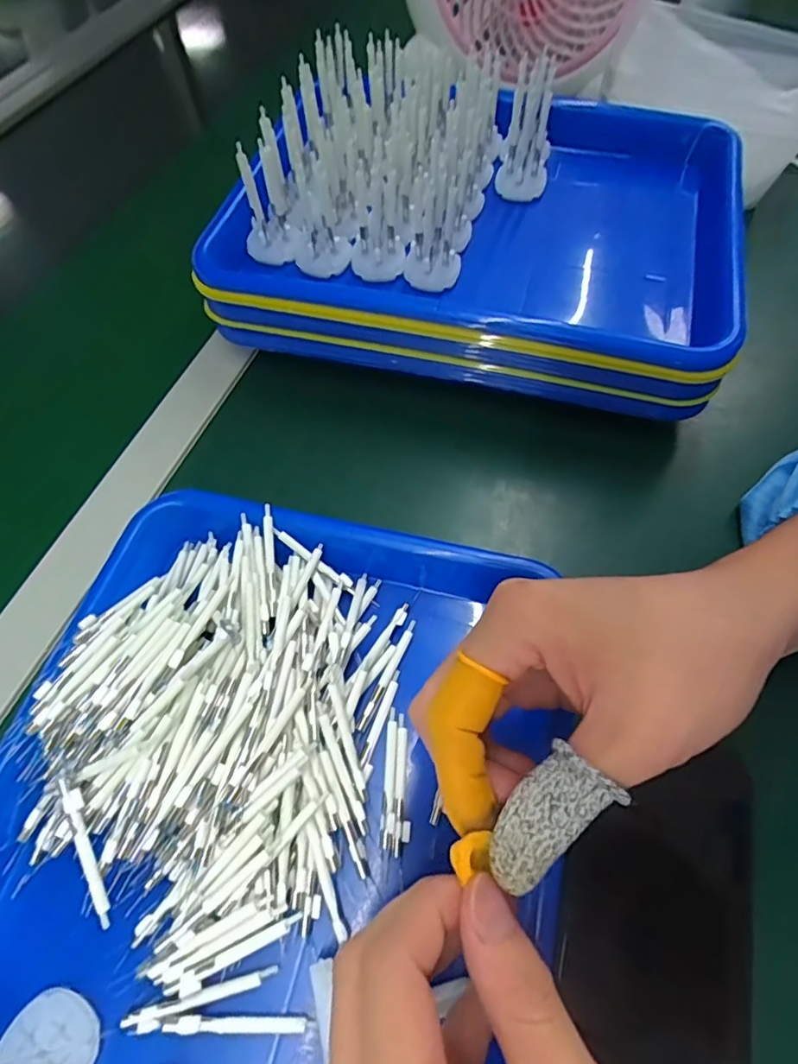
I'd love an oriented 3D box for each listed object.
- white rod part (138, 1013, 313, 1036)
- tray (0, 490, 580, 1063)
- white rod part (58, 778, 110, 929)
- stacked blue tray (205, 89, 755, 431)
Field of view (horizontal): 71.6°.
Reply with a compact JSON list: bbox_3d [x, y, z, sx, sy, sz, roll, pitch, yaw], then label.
[{"bbox_3d":[-0.066,0.185,0.207,0.064,0.005,0.006,-1,60,2],"label":"white rod part"},{"bbox_3d":[-0.064,0.135,0.228,0.244,0.039,0.325,10,61,8],"label":"tray"},{"bbox_3d":[-0.125,0.126,0.221,0.006,0.005,0.057,-24,75,-11],"label":"white rod part"},{"bbox_3d":[0.057,-0.190,0.368,0.329,0.064,0.207,11,61,8],"label":"stacked blue tray"}]

